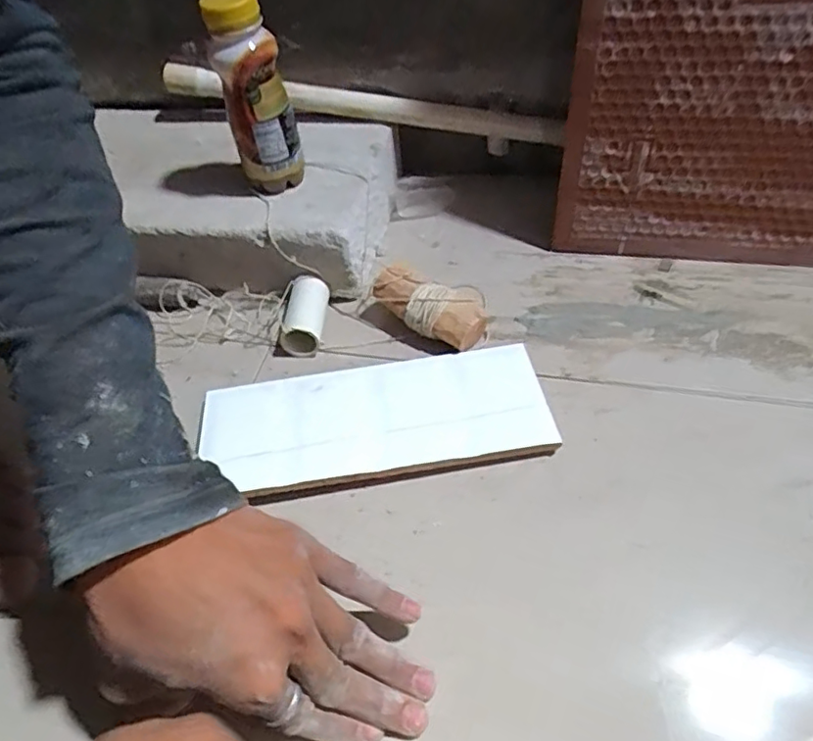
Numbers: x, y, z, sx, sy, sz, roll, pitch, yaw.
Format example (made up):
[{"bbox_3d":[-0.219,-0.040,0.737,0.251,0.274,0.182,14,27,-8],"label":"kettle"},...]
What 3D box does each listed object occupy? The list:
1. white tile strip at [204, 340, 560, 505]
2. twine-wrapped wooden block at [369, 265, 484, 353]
[{"bbox_3d":[-0.025,0.034,0.432,0.242,0.014,0.102,-10,51,-1],"label":"white tile strip"},{"bbox_3d":[0.017,-0.051,0.484,0.091,0.038,0.034,23,57,23],"label":"twine-wrapped wooden block"}]

